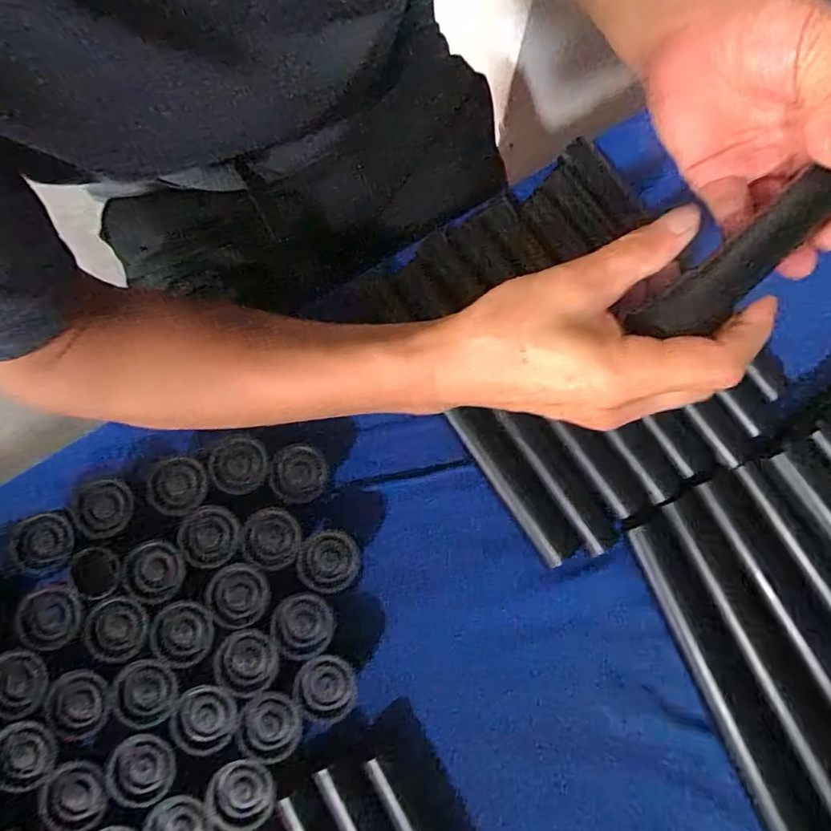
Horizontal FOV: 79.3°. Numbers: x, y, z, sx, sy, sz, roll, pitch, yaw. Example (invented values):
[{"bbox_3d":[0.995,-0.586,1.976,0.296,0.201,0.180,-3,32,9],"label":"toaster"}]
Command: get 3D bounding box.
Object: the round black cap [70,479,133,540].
[{"bbox_3d":[-0.179,0.053,0.288,0.030,0.006,0.032,0,79,-1],"label":"round black cap"}]

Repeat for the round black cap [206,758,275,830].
[{"bbox_3d":[-0.093,0.204,0.268,0.033,0.006,0.036,0,79,-1],"label":"round black cap"}]

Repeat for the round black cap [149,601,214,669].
[{"bbox_3d":[-0.131,0.122,0.280,0.035,0.004,0.034,0,79,-1],"label":"round black cap"}]

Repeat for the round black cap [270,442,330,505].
[{"bbox_3d":[-0.071,0.035,0.301,0.033,0.008,0.033,0,79,-1],"label":"round black cap"}]

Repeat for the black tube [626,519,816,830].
[{"bbox_3d":[0.187,0.180,0.296,0.027,0.022,0.239,-20,81,-5],"label":"black tube"}]

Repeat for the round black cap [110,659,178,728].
[{"bbox_3d":[-0.147,0.151,0.273,0.033,0.004,0.032,0,79,-1],"label":"round black cap"}]

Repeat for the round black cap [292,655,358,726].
[{"bbox_3d":[-0.050,0.153,0.280,0.032,0.007,0.036,-33,82,-7],"label":"round black cap"}]

